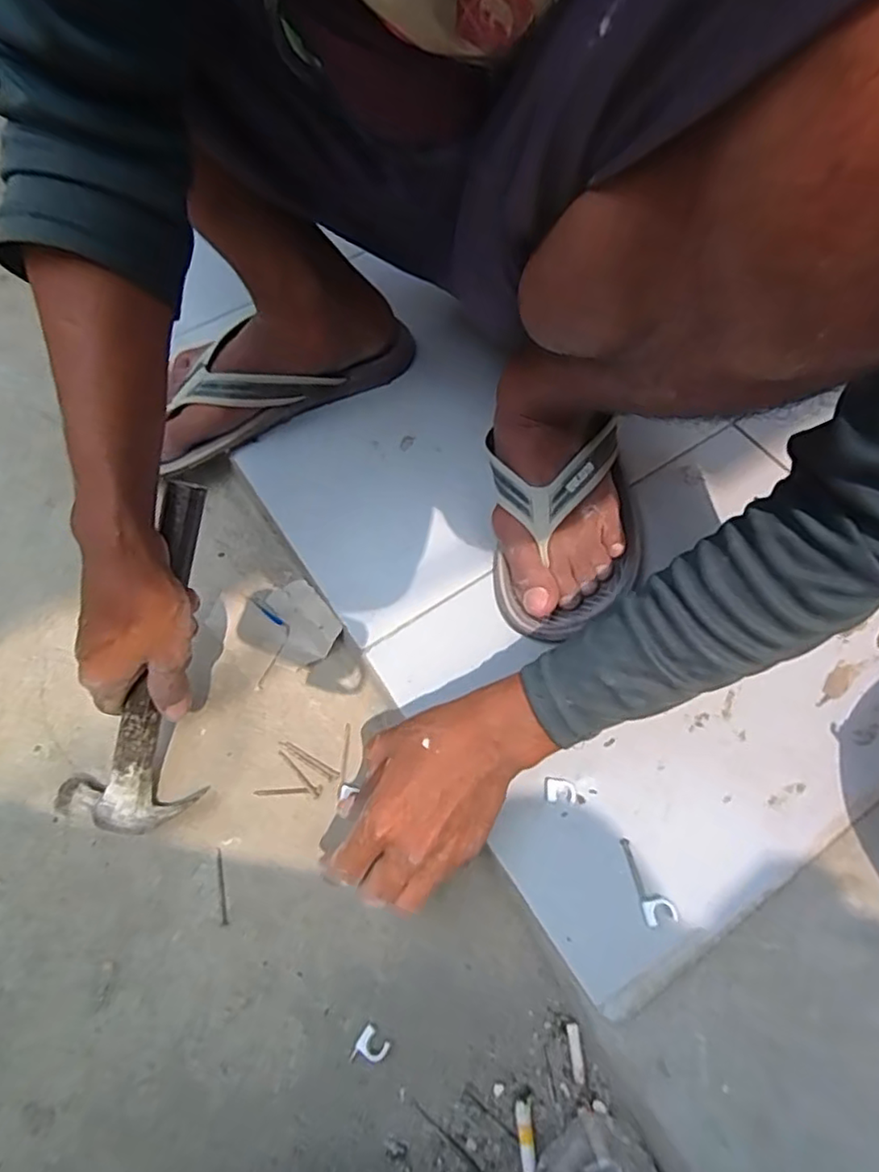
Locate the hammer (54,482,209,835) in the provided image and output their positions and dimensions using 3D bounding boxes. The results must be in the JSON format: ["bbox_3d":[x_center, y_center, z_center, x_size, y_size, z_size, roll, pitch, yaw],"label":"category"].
[{"bbox_3d":[-0.194,0.053,0.436,0.086,0.026,0.248,18,97,9],"label":"hammer"}]

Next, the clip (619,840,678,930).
[{"bbox_3d":[0.134,0.190,0.407,0.020,0.006,0.052,-15,64,-6],"label":"clip"}]

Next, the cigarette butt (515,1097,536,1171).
[{"bbox_3d":[0.052,0.333,0.380,0.010,0.007,0.036,-3,64,-1],"label":"cigarette butt"}]

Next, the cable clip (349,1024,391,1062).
[{"bbox_3d":[-0.043,0.293,0.399,0.020,0.004,0.021,19,66,10],"label":"cable clip"}]

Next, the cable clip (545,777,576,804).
[{"bbox_3d":[0.083,0.141,0.434,0.020,0.006,0.016,2,64,2],"label":"cable clip"}]

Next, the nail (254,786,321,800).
[{"bbox_3d":[-0.113,0.155,0.469,0.050,0.004,0.009,-3,64,0],"label":"nail"}]

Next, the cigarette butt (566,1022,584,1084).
[{"bbox_3d":[0.086,0.296,0.398,0.008,0.004,0.032,-5,64,-1],"label":"cigarette butt"}]

